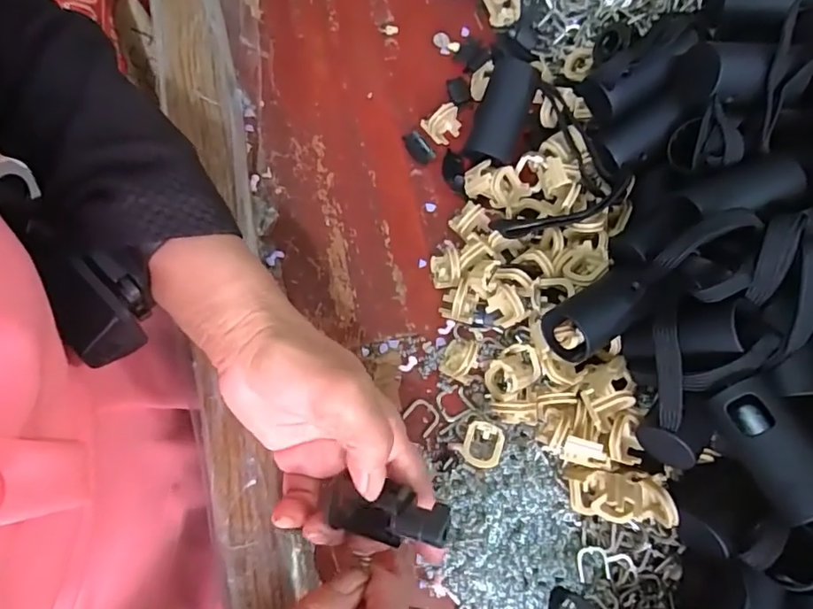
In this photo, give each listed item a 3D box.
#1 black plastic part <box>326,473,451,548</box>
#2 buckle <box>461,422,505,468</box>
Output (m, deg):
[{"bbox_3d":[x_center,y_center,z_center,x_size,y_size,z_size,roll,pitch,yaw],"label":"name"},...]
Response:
[{"bbox_3d":[-0.007,0.092,0.235,0.055,0.019,0.024,-3,74,29],"label":"black plastic part"},{"bbox_3d":[0.042,0.078,0.298,0.021,0.007,0.024,16,89,16],"label":"buckle"}]

